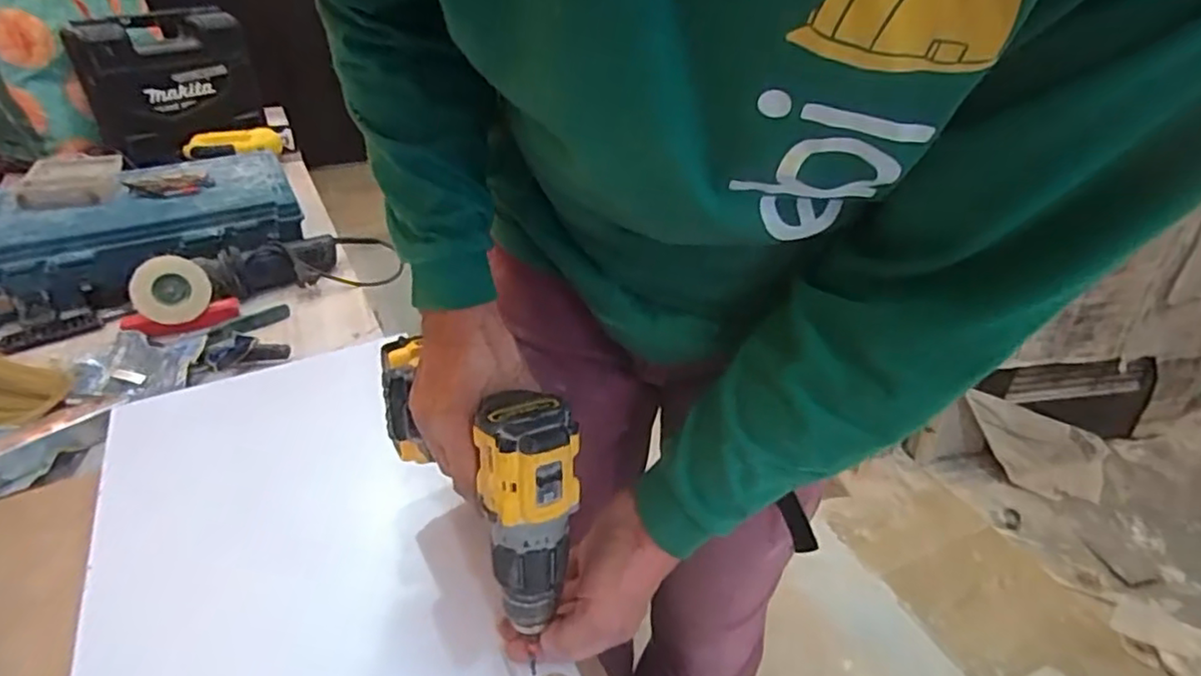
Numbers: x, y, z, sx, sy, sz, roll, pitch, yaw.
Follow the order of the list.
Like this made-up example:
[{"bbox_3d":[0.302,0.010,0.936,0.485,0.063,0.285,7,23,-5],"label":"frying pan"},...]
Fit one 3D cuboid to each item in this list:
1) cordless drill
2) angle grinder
[{"bbox_3d":[-0.103,0.071,0.493,0.069,0.154,0.245,-25,45,-30],"label":"cordless drill"},{"bbox_3d":[-0.559,-0.099,0.995,0.099,0.090,0.326,26,41,35],"label":"angle grinder"}]

